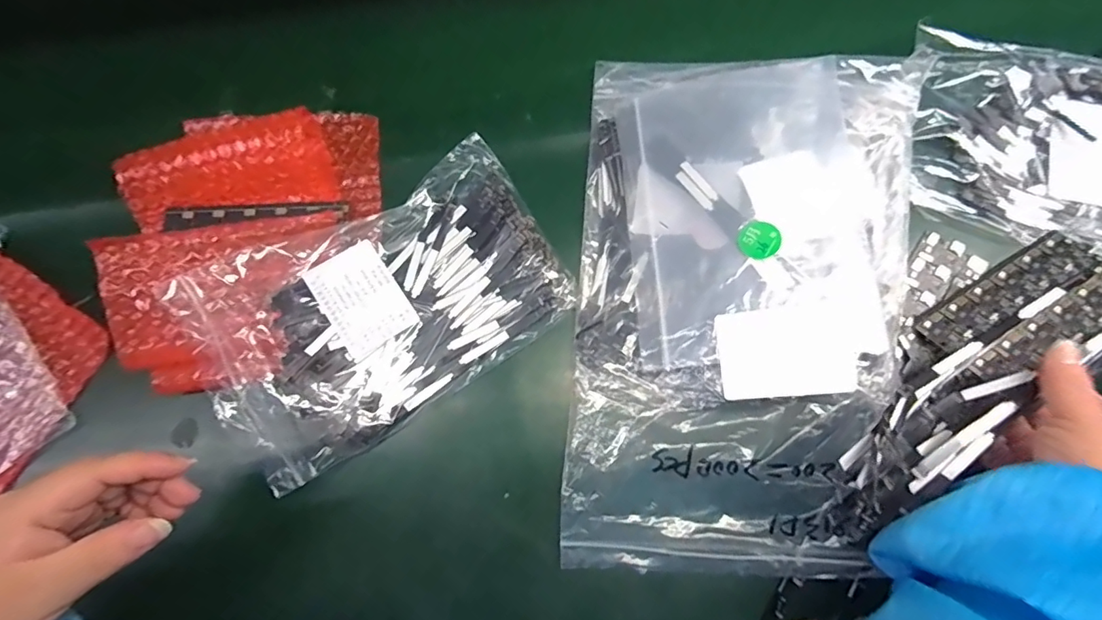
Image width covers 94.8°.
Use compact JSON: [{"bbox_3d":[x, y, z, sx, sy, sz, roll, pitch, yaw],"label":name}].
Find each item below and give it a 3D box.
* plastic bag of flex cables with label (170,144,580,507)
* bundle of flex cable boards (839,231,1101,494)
[{"bbox_3d":[-0.116,-0.004,0.341,0.241,0.032,0.143,-32,79,-5],"label":"plastic bag of flex cables with label"},{"bbox_3d":[0.278,0.033,0.320,0.235,0.047,0.075,-37,80,-10],"label":"bundle of flex cable boards"}]

